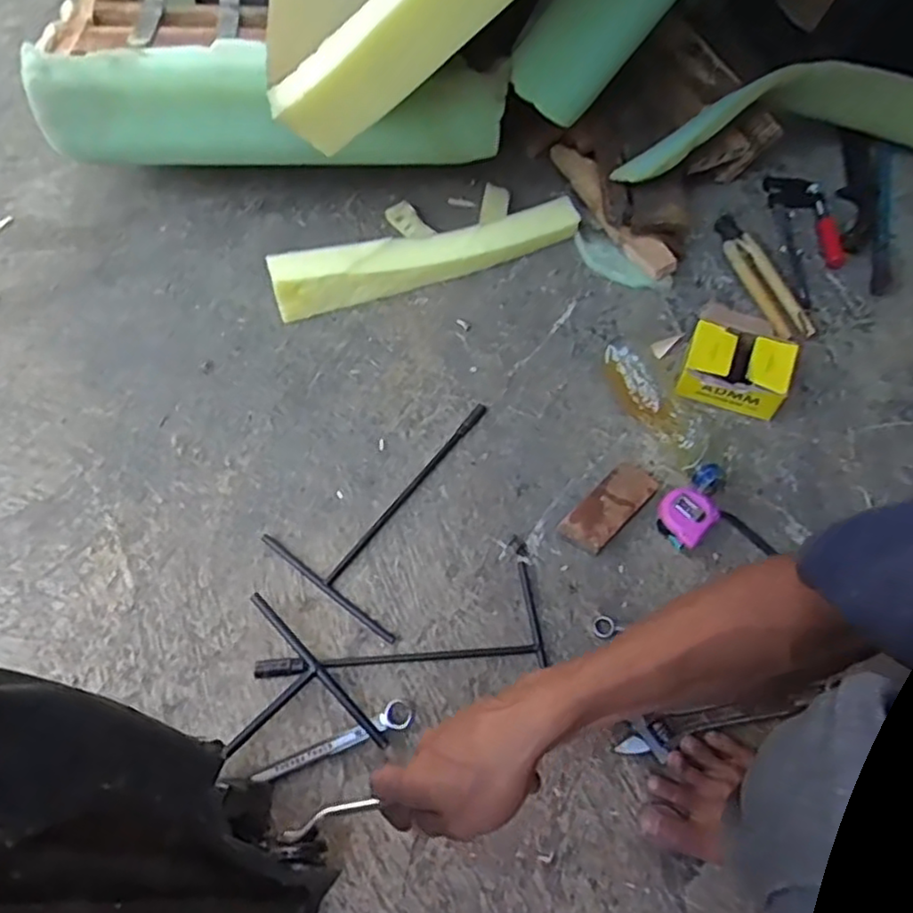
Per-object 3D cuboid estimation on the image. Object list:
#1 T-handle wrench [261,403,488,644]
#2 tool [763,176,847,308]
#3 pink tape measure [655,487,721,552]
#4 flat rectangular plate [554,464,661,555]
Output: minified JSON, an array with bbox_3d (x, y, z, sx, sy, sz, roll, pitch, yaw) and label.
[{"bbox_3d":[-0.053,0.041,0.746,0.172,0.008,0.281,34,67,16],"label":"T-handle wrench"},{"bbox_3d":[0.505,-0.309,0.946,0.094,0.019,0.245,0,63,-1],"label":"tool"},{"bbox_3d":[0.247,0.065,0.725,0.057,0.035,0.058,41,68,19],"label":"pink tape measure"},{"bbox_3d":[0.169,0.055,0.735,0.113,0.027,0.050,-41,70,-20],"label":"flat rectangular plate"}]

